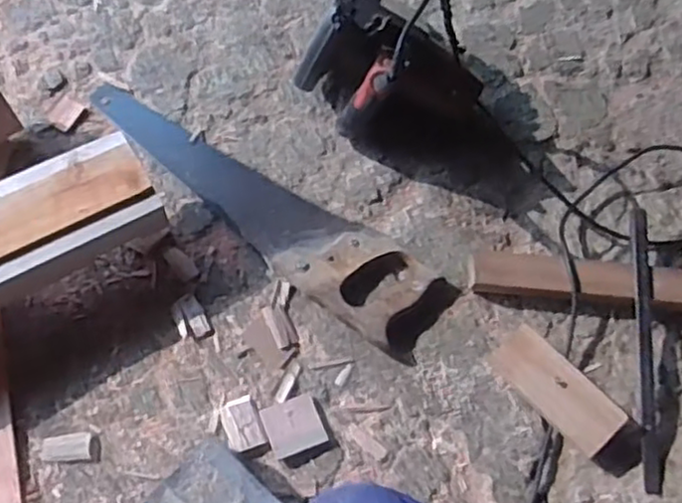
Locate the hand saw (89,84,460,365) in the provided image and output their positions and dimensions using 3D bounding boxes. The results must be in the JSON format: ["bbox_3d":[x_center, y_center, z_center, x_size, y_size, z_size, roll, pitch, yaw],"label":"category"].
[{"bbox_3d":[-0.121,-0.067,0.880,0.503,0.024,0.110,34,69,16],"label":"hand saw"}]

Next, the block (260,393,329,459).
[{"bbox_3d":[-0.050,0.188,0.765,0.058,0.007,0.057,-20,65,-9],"label":"block"}]

